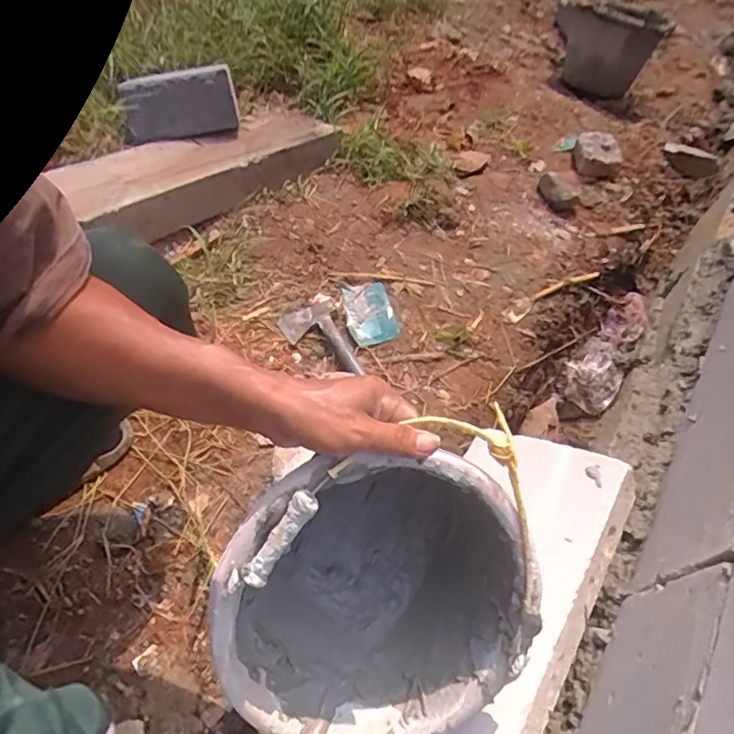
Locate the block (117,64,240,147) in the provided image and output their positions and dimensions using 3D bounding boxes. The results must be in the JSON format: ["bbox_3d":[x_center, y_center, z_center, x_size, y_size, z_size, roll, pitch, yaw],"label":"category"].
[{"bbox_3d":[-0.349,-0.484,0.996,0.203,0.048,0.123,-15,103,-9],"label":"block"}]

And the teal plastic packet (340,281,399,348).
[{"bbox_3d":[0.003,-0.090,0.872,0.077,0.010,0.125,-11,58,-12],"label":"teal plastic packet"}]

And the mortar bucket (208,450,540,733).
[{"bbox_3d":[-0.003,0.172,0.536,0.267,0.297,0.270,24,13,-14],"label":"mortar bucket"}]

